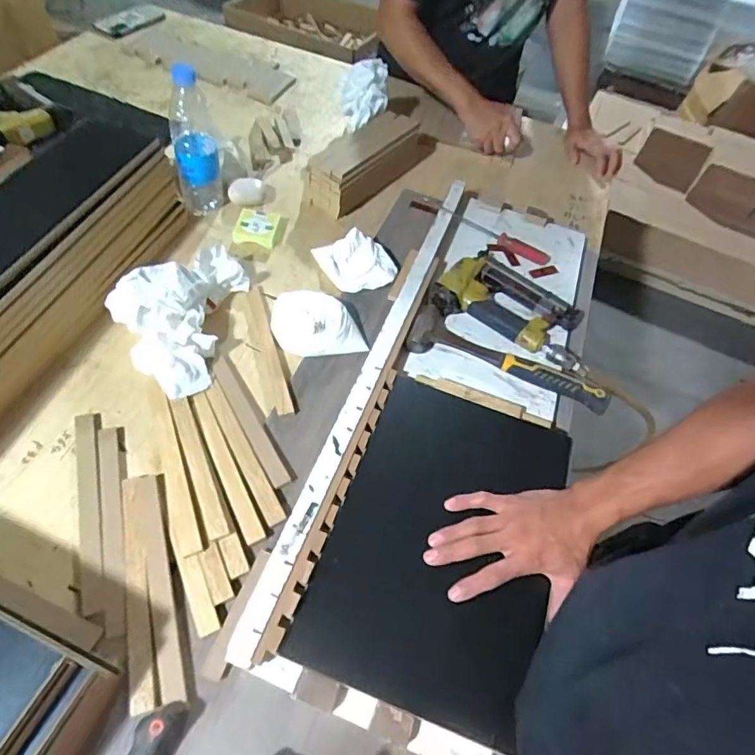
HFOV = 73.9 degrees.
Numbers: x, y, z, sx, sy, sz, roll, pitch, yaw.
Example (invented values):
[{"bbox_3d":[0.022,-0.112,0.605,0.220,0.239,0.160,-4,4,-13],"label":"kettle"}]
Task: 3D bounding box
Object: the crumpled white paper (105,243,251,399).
[{"bbox_3d":[-0.237,-0.090,0.661,0.161,0.083,0.203,37,59,18],"label":"crumpled white paper"}]

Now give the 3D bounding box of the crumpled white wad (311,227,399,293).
[{"bbox_3d":[-0.033,-0.184,0.783,0.112,0.043,0.098,-8,57,-12],"label":"crumpled white wad"}]

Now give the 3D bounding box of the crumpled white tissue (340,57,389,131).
[{"bbox_3d":[-0.026,-0.526,0.942,0.090,0.075,0.128,2,55,-6],"label":"crumpled white tissue"}]

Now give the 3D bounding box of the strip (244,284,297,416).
[{"bbox_3d":[-0.149,-0.043,0.676,0.026,0.008,0.217,-13,58,-16],"label":"strip"}]

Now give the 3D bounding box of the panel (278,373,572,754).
[{"bbox_3d":[0.072,0.159,0.535,0.220,0.016,0.334,19,56,8],"label":"panel"}]

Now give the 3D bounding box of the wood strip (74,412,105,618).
[{"bbox_3d":[-0.313,0.136,0.543,0.029,0.005,0.231,-12,58,-15],"label":"wood strip"}]

